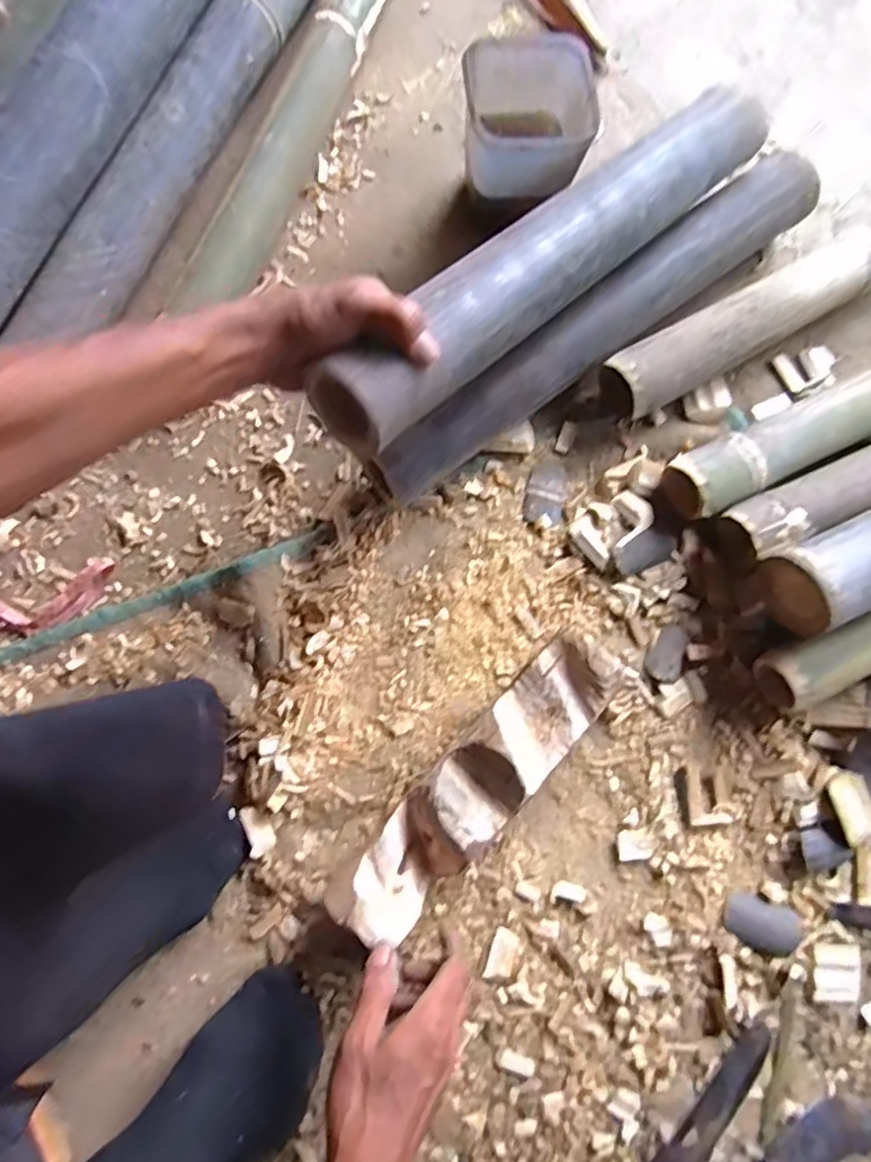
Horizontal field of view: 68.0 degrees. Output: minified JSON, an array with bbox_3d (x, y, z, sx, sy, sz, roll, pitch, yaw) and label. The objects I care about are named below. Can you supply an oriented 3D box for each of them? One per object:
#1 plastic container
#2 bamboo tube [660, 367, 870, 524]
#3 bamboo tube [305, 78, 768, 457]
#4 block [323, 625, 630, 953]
[{"bbox_3d":[0.085,-0.420,0.586,0.110,0.060,0.116,-3,80,-3],"label":"plastic container"},{"bbox_3d":[0.498,-0.204,0.622,0.615,0.056,0.061,-24,80,-6],"label":"bamboo tube"},{"bbox_3d":[0.106,-0.266,0.506,0.067,0.059,0.484,45,72,7],"label":"bamboo tube"},{"bbox_3d":[0.039,0.167,0.535,0.074,0.044,0.292,44,80,7],"label":"block"}]

